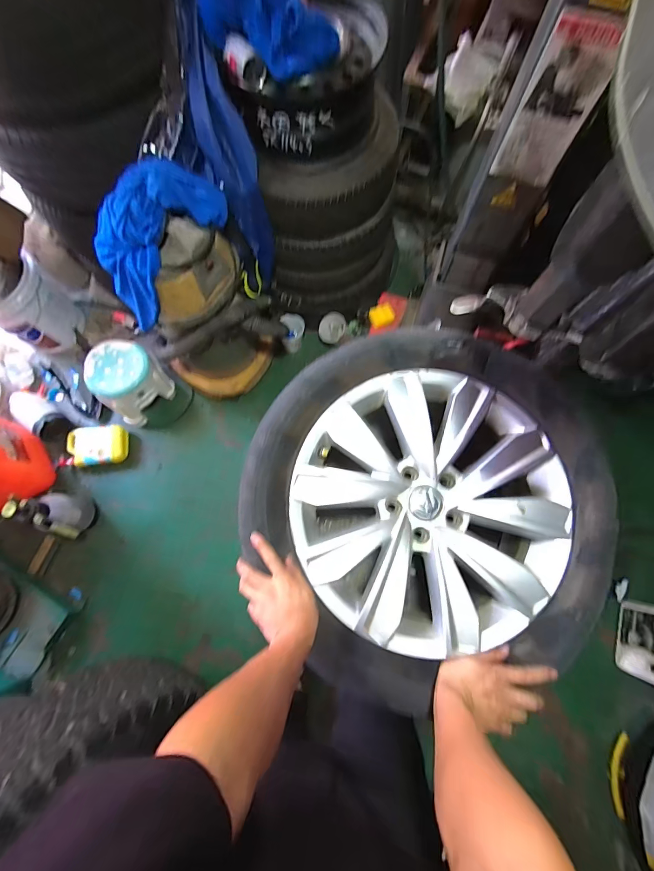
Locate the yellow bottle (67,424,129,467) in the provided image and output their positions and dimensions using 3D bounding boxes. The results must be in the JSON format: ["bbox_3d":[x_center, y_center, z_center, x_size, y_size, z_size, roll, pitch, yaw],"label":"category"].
[{"bbox_3d":[-0.941,0.043,1.506,0.228,0.113,0.152,-8,75,-3],"label":"yellow bottle"}]

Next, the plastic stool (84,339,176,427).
[{"bbox_3d":[-0.793,-0.219,1.461,0.245,0.238,0.248,0,74,0],"label":"plastic stool"}]

